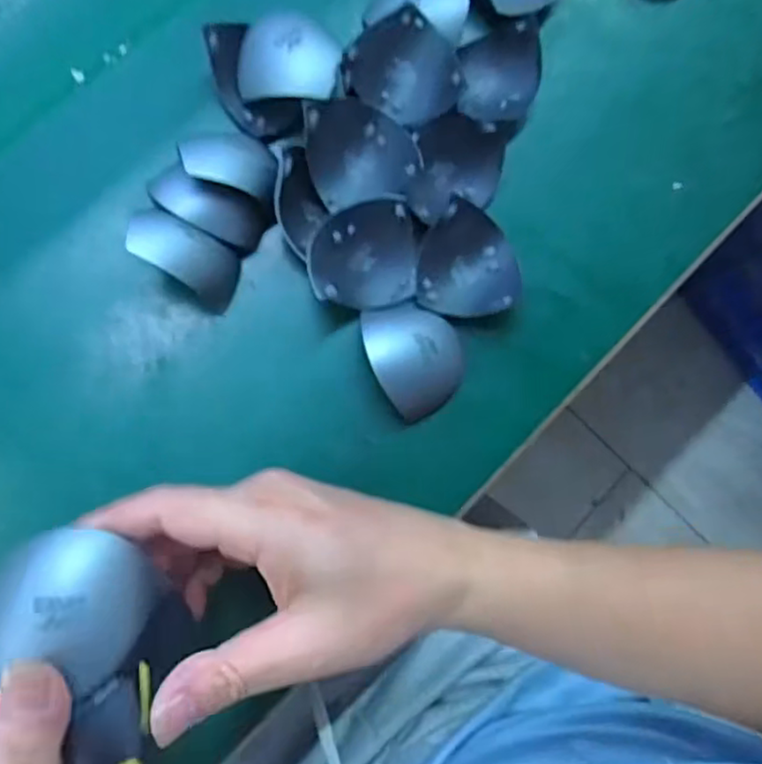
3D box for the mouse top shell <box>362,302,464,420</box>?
[{"bbox_3d":[0.019,-0.013,0.345,0.051,0.026,0.059,-16,90,-8],"label":"mouse top shell"}]

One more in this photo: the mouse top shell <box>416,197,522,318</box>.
[{"bbox_3d":[0.047,-0.065,0.356,0.054,0.021,0.059,-2,89,-8],"label":"mouse top shell"}]

